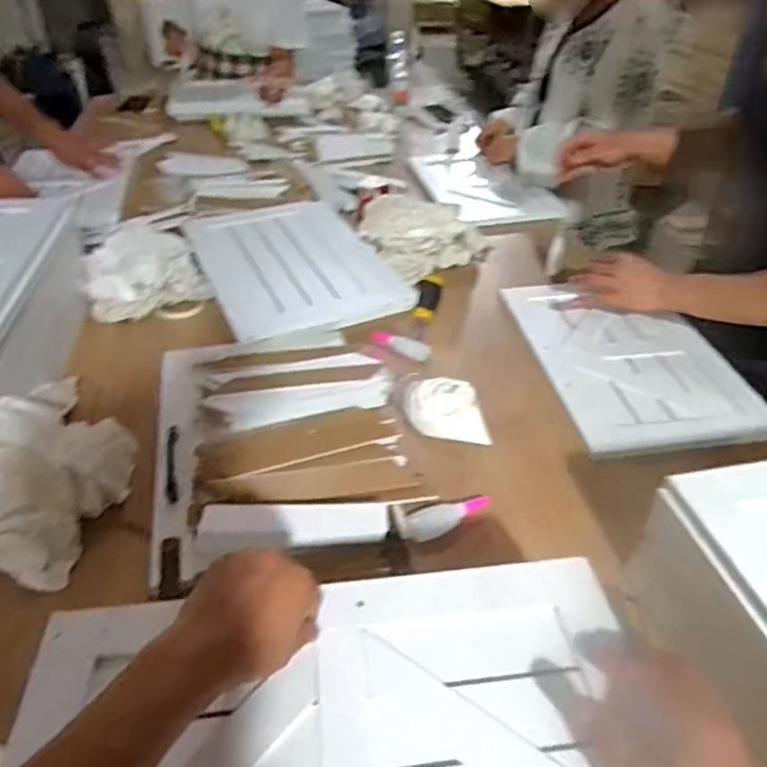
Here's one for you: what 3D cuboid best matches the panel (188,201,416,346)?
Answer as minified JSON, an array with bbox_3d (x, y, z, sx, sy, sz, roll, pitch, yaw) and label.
[{"bbox_3d":[-0.170,-0.232,1.132,0.324,0.035,0.446,-12,41,-23],"label":"panel"}]

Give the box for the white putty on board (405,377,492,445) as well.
[{"bbox_3d":[0.086,0.033,0.827,0.118,0.051,0.072,5,39,5],"label":"white putty on board"}]

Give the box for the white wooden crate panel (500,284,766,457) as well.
[{"bbox_3d":[0.380,-0.050,0.957,0.271,0.024,0.421,-5,40,-8],"label":"white wooden crate panel"}]

